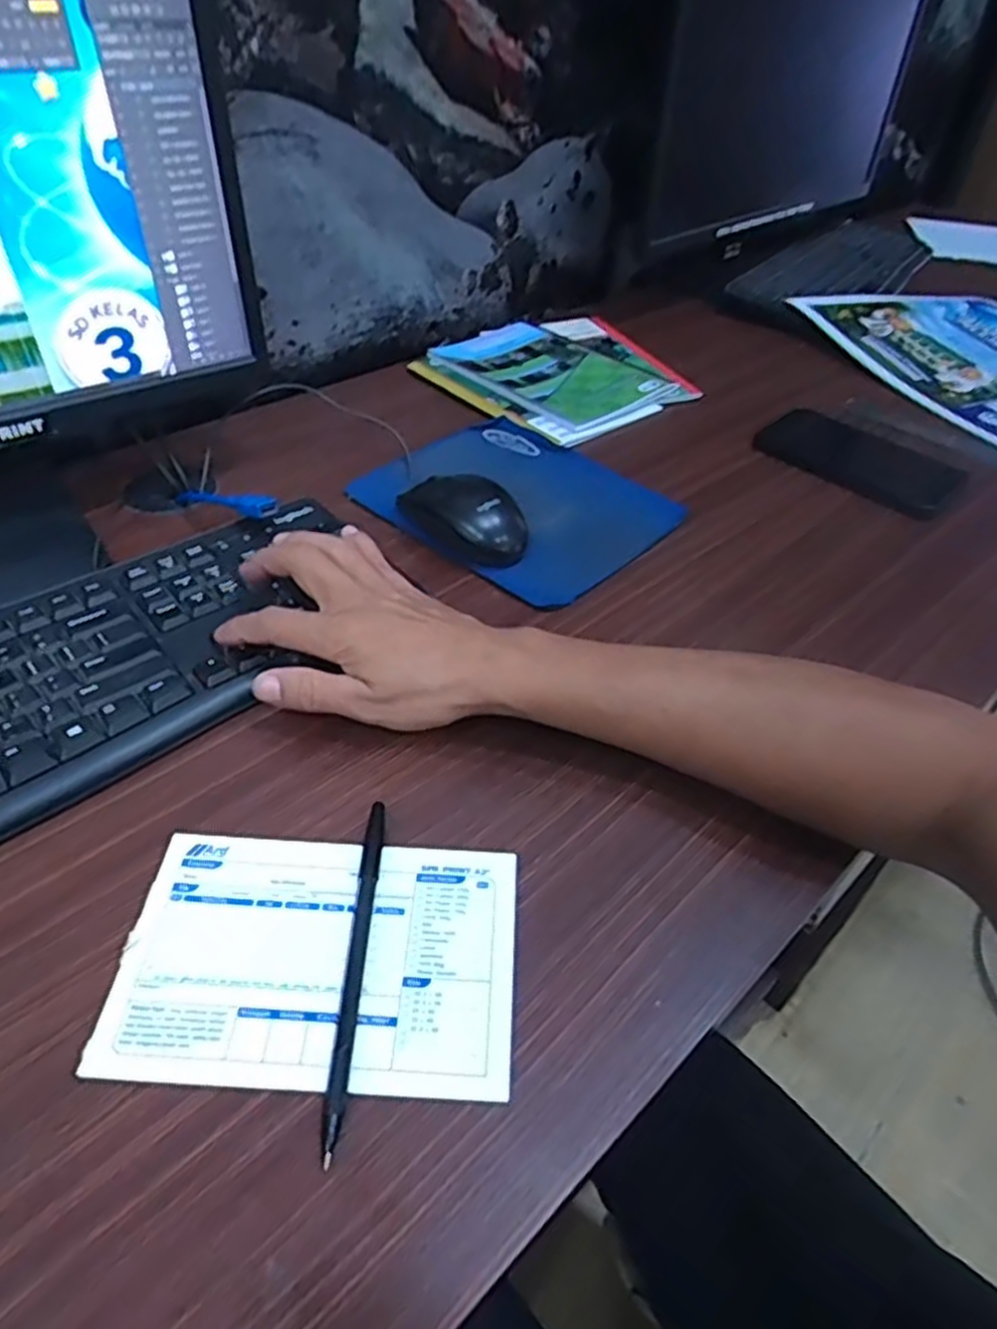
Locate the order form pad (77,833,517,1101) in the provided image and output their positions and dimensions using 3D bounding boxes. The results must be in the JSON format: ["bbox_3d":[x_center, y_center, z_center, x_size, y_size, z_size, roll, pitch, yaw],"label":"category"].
[{"bbox_3d":[-0.075,0.123,0.328,0.161,0.004,0.105,4,45,-2],"label":"order form pad"}]

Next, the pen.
[{"bbox_3d":[-0.060,0.123,0.325,0.010,0.006,0.147,3,45,-3],"label":"pen"}]

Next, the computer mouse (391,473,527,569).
[{"bbox_3d":[-0.021,-0.107,0.541,0.053,0.031,0.098,-32,56,-32],"label":"computer mouse"}]

